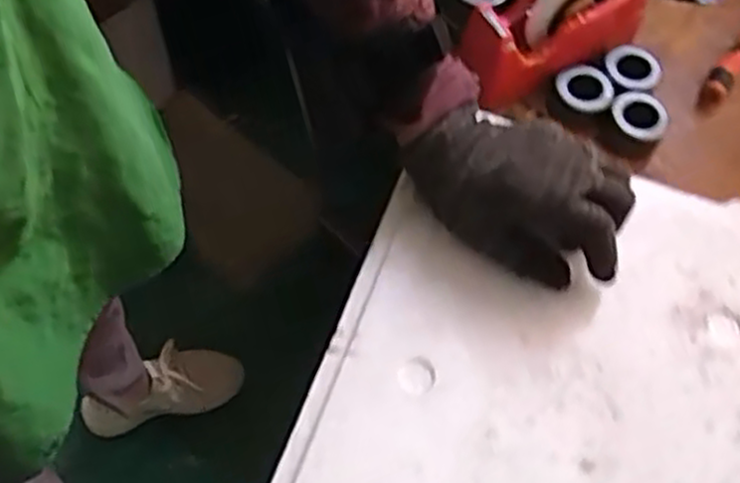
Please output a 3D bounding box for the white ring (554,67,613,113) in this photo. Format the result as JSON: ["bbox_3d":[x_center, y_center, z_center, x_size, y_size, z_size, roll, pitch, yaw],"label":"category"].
[{"bbox_3d":[0.222,-0.158,0.801,0.056,0.014,0.053,-12,63,-10],"label":"white ring"}]

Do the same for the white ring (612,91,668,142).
[{"bbox_3d":[0.274,-0.129,0.792,0.054,0.007,0.059,2,62,-3],"label":"white ring"}]

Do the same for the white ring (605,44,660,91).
[{"bbox_3d":[0.276,-0.188,0.822,0.056,0.010,0.066,-2,60,-4],"label":"white ring"}]

